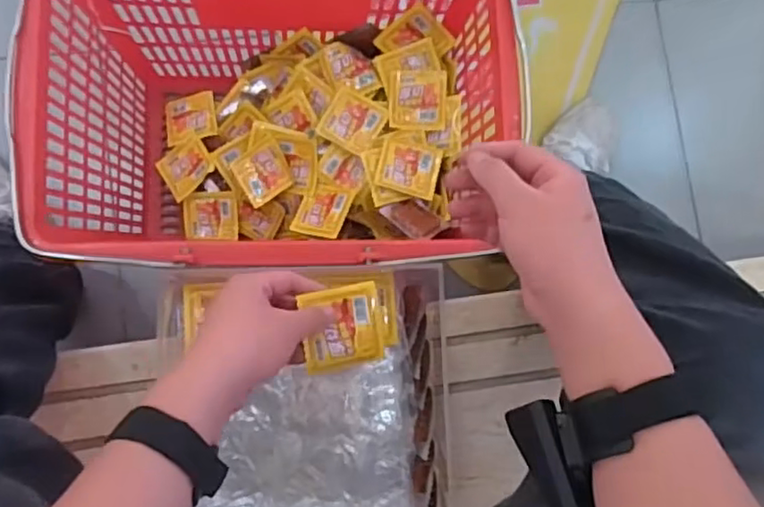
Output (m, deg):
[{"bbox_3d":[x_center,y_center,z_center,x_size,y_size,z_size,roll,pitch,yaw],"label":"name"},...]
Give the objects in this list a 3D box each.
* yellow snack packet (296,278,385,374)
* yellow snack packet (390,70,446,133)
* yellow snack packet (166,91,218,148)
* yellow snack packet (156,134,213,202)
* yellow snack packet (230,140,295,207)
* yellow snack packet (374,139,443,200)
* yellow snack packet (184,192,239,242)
[{"bbox_3d":[-0.032,0.060,0.522,0.071,0.007,0.064,-10,90,-28],"label":"yellow snack packet"},{"bbox_3d":[0.043,-0.183,0.756,0.066,0.016,0.068,1,83,-6],"label":"yellow snack packet"},{"bbox_3d":[-0.253,-0.177,0.842,0.072,0.013,0.072,-16,64,2],"label":"yellow snack packet"},{"bbox_3d":[-0.253,-0.112,0.819,0.071,0.010,0.066,-36,72,4],"label":"yellow snack packet"},{"bbox_3d":[-0.147,-0.101,0.788,0.066,0.012,0.065,-30,85,10],"label":"yellow snack packet"},{"bbox_3d":[0.032,-0.101,0.744,0.070,0.014,0.062,16,82,-4],"label":"yellow snack packet"},{"bbox_3d":[-0.222,-0.048,0.823,0.068,0.007,0.062,0,99,-5],"label":"yellow snack packet"}]

